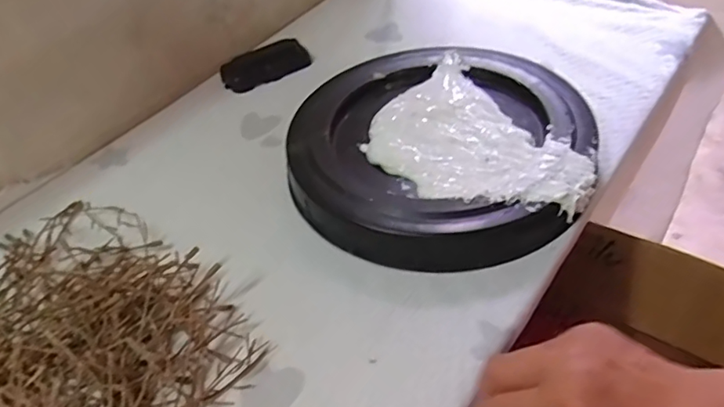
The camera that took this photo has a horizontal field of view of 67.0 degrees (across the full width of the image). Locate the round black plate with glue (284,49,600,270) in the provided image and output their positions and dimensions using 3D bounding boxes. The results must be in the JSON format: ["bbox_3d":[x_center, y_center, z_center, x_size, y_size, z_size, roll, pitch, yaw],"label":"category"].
[{"bbox_3d":[0.072,-0.055,0.508,0.260,0.043,0.259,-3,45,3],"label":"round black plate with glue"}]

